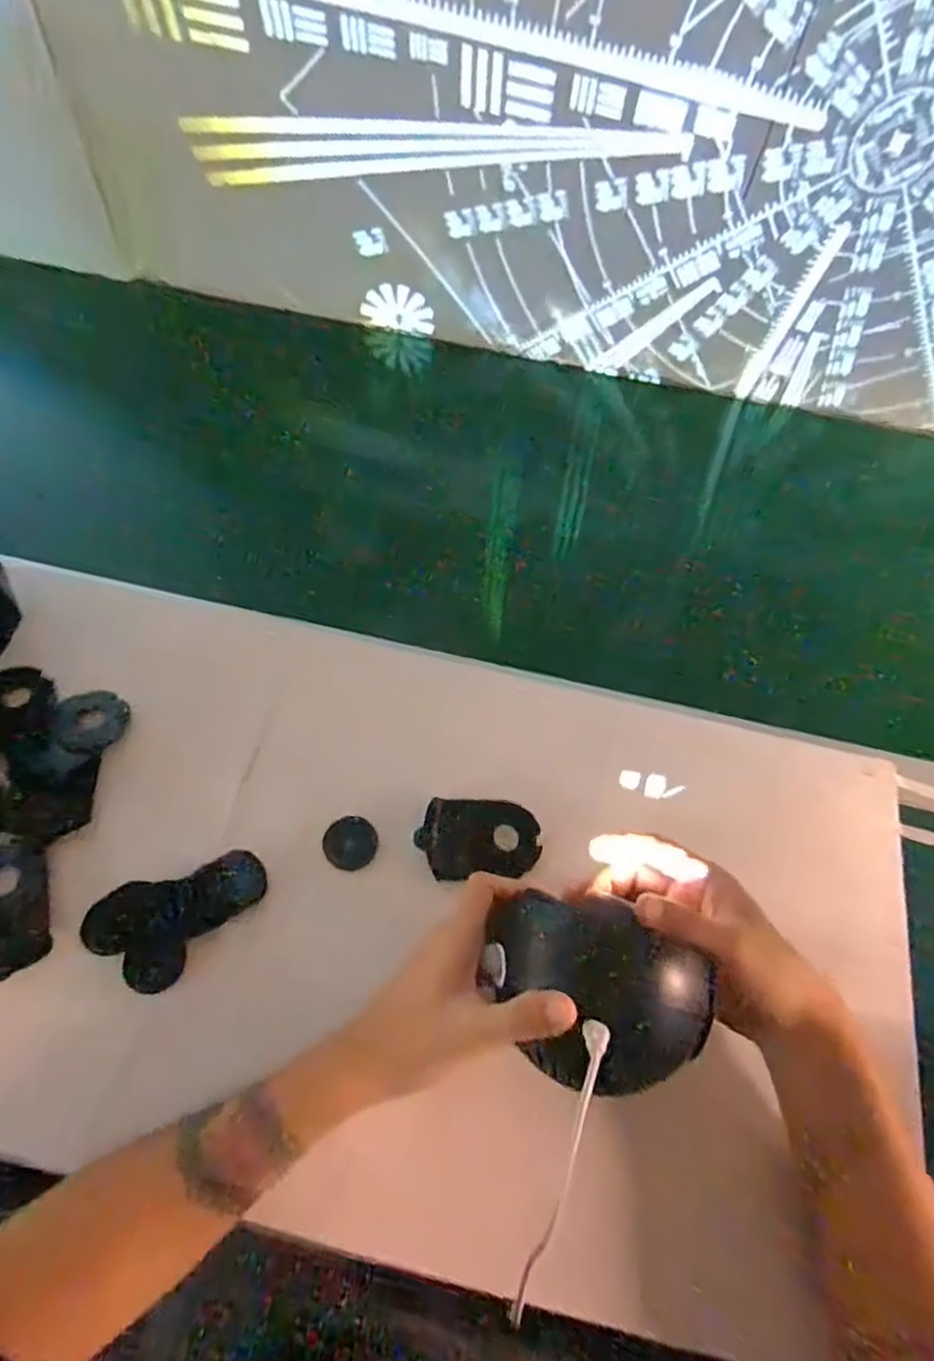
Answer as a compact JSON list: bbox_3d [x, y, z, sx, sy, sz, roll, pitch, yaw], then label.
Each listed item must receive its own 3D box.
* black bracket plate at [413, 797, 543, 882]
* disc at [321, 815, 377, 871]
[{"bbox_3d":[0.009,0.113,0.491,0.086,0.019,0.054,-2,61,-3],"label":"black bracket plate"},{"bbox_3d":[-0.084,0.117,0.495,0.038,0.007,0.037,1,61,-2],"label":"disc"}]

